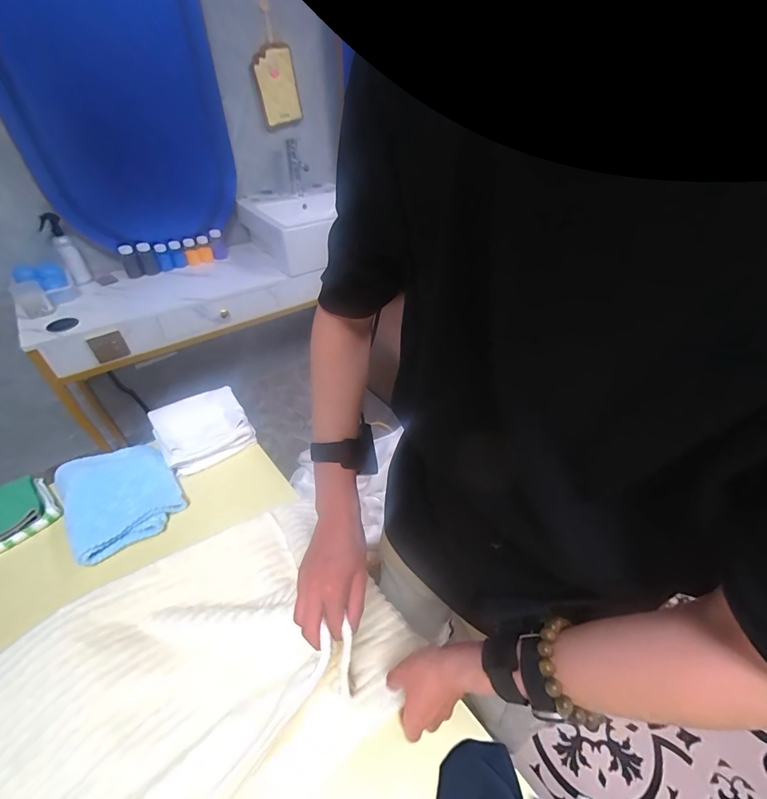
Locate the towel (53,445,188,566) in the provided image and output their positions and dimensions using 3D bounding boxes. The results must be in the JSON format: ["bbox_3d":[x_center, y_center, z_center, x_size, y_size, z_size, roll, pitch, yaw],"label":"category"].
[{"bbox_3d":[-0.495,0.168,0.690,0.173,0.044,0.231,-32,51,-31],"label":"towel"}]

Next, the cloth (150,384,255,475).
[{"bbox_3d":[-0.391,0.063,0.800,0.173,0.075,0.150,-26,48,-26],"label":"cloth"}]

